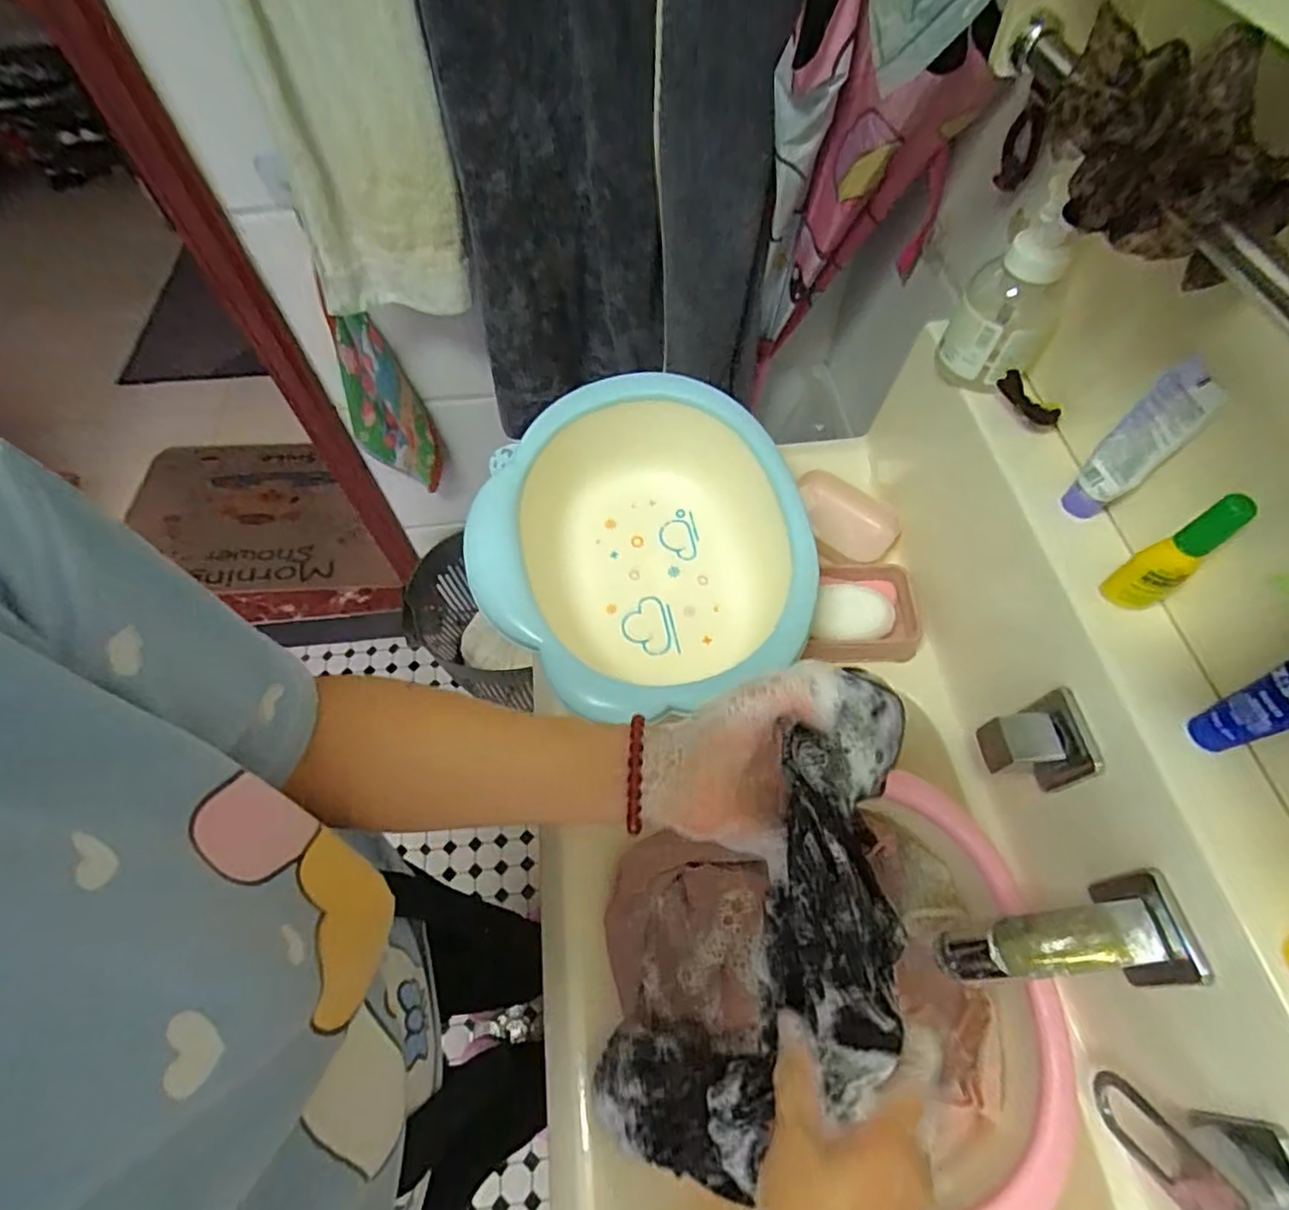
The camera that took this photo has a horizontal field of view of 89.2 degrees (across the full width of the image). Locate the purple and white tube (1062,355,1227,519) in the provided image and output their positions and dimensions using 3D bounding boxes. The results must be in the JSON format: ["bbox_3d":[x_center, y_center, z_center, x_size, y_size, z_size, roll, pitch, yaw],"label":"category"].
[{"bbox_3d":[0.330,-0.103,0.436,0.023,0.118,0.038,-10,59,-19],"label":"purple and white tube"}]

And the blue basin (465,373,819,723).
[{"bbox_3d":[-0.009,-0.067,0.599,0.271,0.108,0.269,-12,72,-1],"label":"blue basin"}]

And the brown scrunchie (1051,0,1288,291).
[{"bbox_3d":[0.243,-0.224,0.313,0.065,0.078,0.133,-29,63,-15],"label":"brown scrunchie"}]

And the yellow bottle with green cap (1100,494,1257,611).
[{"bbox_3d":[0.323,-0.030,0.398,0.030,0.104,0.029,-29,63,-14],"label":"yellow bottle with green cap"}]

